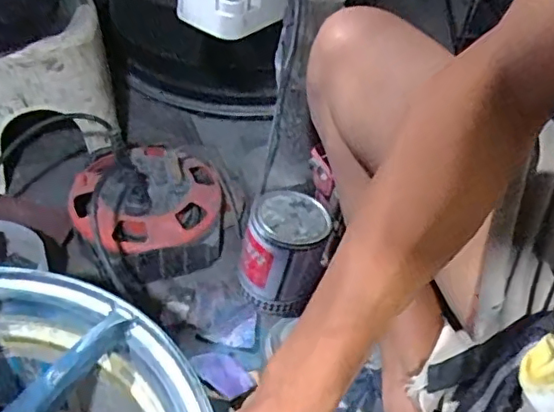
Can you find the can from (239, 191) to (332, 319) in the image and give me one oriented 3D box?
[{"bbox_3d":[0.010,0.061,0.784,0.107,0.117,0.118,14,43,7],"label":"can"}]

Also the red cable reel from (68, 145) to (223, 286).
[{"bbox_3d":[-0.175,0.001,0.812,0.196,0.117,0.199,4,43,-4],"label":"red cable reel"}]

